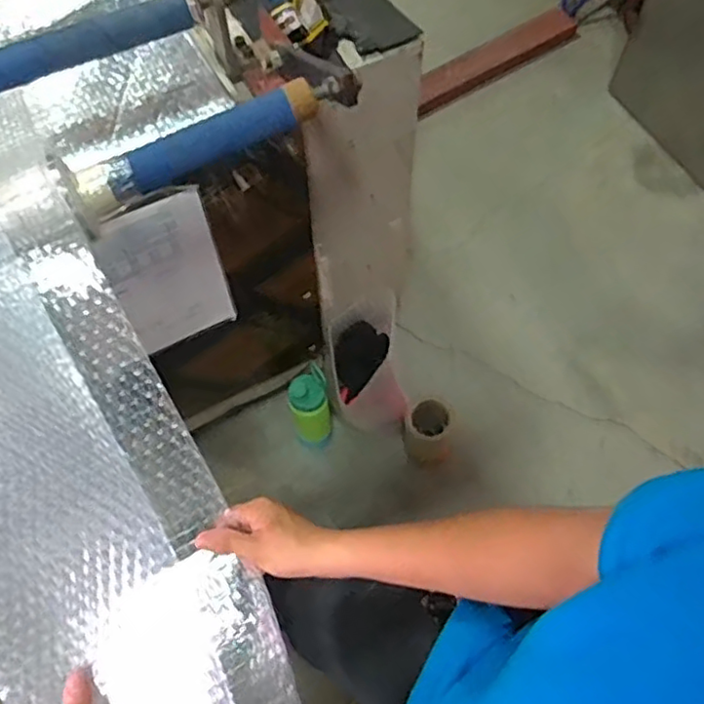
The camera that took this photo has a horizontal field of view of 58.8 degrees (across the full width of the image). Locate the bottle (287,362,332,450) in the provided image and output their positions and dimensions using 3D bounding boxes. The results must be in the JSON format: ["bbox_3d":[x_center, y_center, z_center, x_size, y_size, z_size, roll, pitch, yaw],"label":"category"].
[{"bbox_3d":[-0.079,0.103,1.182,0.075,0.173,0.085,-16,63,-8],"label":"bottle"}]

